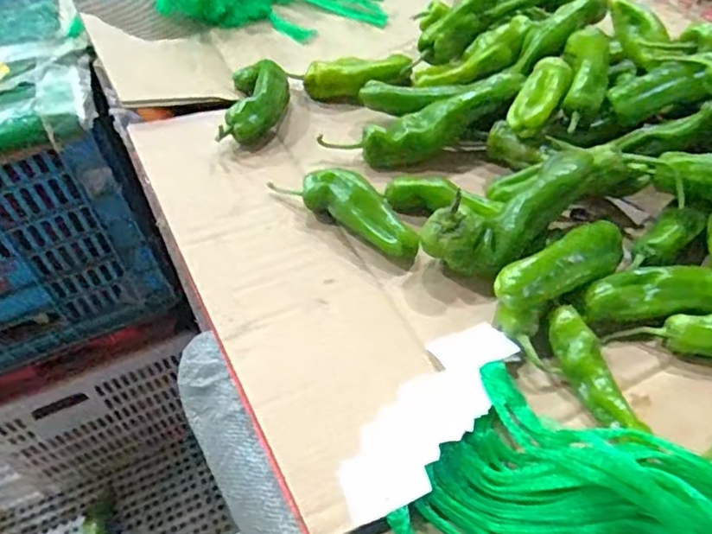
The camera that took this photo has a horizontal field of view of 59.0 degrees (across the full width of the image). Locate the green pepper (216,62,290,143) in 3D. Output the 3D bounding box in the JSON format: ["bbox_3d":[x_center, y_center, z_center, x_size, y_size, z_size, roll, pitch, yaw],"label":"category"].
[{"bbox_3d":[-0.109,-0.177,0.692,0.069,0.051,0.119,-1,54,4],"label":"green pepper"}]

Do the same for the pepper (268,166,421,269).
[{"bbox_3d":[-0.007,-0.058,0.588,0.160,0.051,0.046,32,62,25],"label":"pepper"}]

